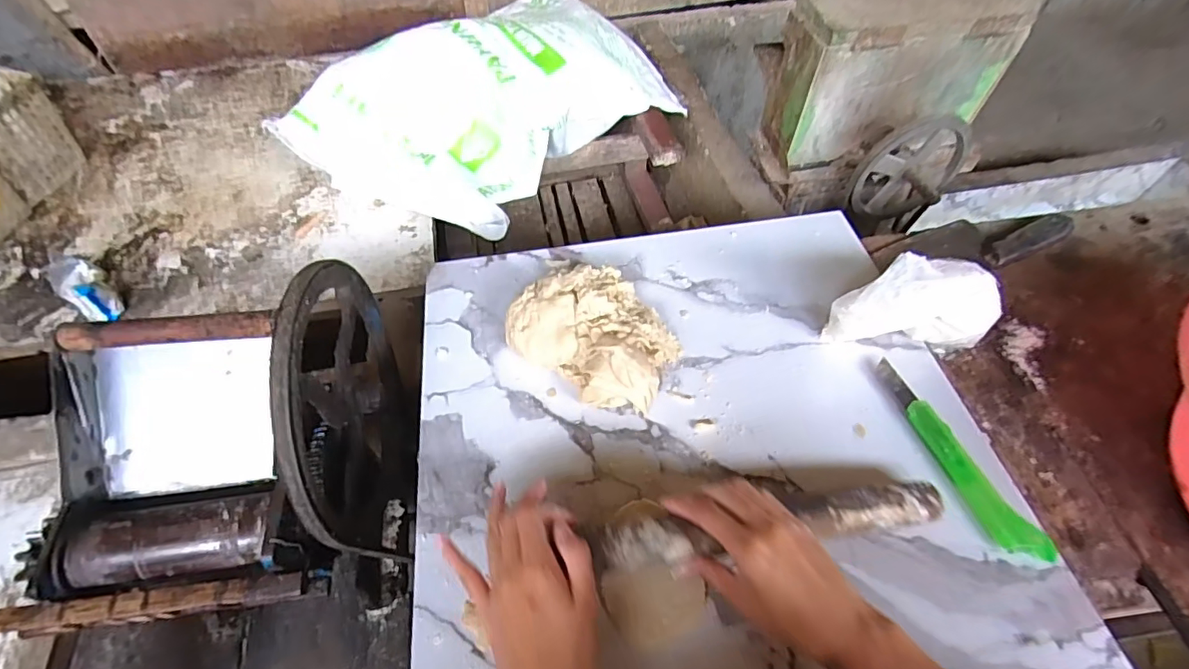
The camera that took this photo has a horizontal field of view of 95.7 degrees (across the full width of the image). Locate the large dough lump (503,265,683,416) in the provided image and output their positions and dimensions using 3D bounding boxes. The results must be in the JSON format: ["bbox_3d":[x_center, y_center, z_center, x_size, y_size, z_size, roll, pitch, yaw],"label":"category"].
[{"bbox_3d":[0.006,-0.003,0.519,0.162,0.062,0.126,36,61,22],"label":"large dough lump"}]

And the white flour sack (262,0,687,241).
[{"bbox_3d":[-0.171,-0.438,1.008,0.393,0.210,0.669,38,61,22],"label":"white flour sack"}]

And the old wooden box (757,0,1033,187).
[{"bbox_3d":[0.489,-0.440,0.936,0.360,0.255,0.162,-12,56,-10],"label":"old wooden box"}]

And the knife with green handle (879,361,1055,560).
[{"bbox_3d":[0.302,0.102,0.459,0.032,0.020,0.188,-18,57,-14],"label":"knife with green handle"}]

